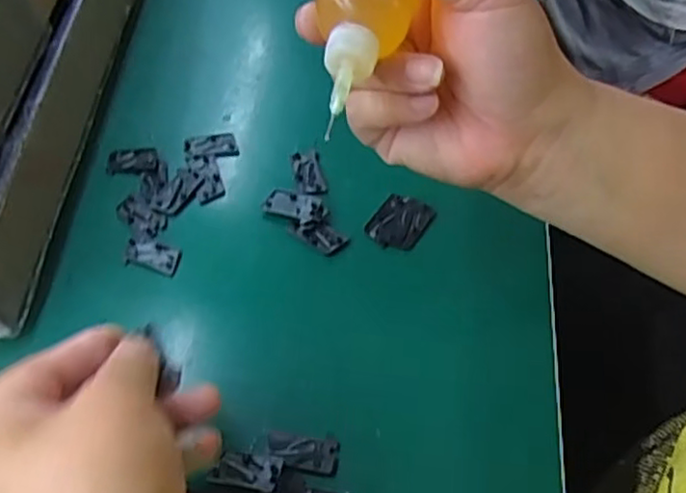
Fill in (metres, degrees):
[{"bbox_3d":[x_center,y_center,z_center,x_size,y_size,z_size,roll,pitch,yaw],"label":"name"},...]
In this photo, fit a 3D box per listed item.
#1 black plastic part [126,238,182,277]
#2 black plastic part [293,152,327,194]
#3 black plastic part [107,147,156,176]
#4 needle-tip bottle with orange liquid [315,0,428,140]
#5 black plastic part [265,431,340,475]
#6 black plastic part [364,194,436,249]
[{"bbox_3d":[-0.110,0.006,0.396,0.032,0.005,0.016,10,56,9],"label":"black plastic part"},{"bbox_3d":[-0.021,-0.046,0.422,0.017,0.005,0.032,-12,56,-6],"label":"black plastic part"},{"bbox_3d":[-0.134,-0.054,0.435,0.033,0.004,0.019,0,55,3],"label":"black plastic part"},{"bbox_3d":[0.010,-0.096,0.274,0.039,0.041,0.111,10,70,9],"label":"needle-tip bottle with orange liquid"},{"bbox_3d":[-0.020,0.096,0.321,0.033,0.004,0.017,10,56,9],"label":"black plastic part"},{"bbox_3d":[0.032,-0.014,0.391,0.030,0.005,0.035,28,61,20],"label":"black plastic part"}]

